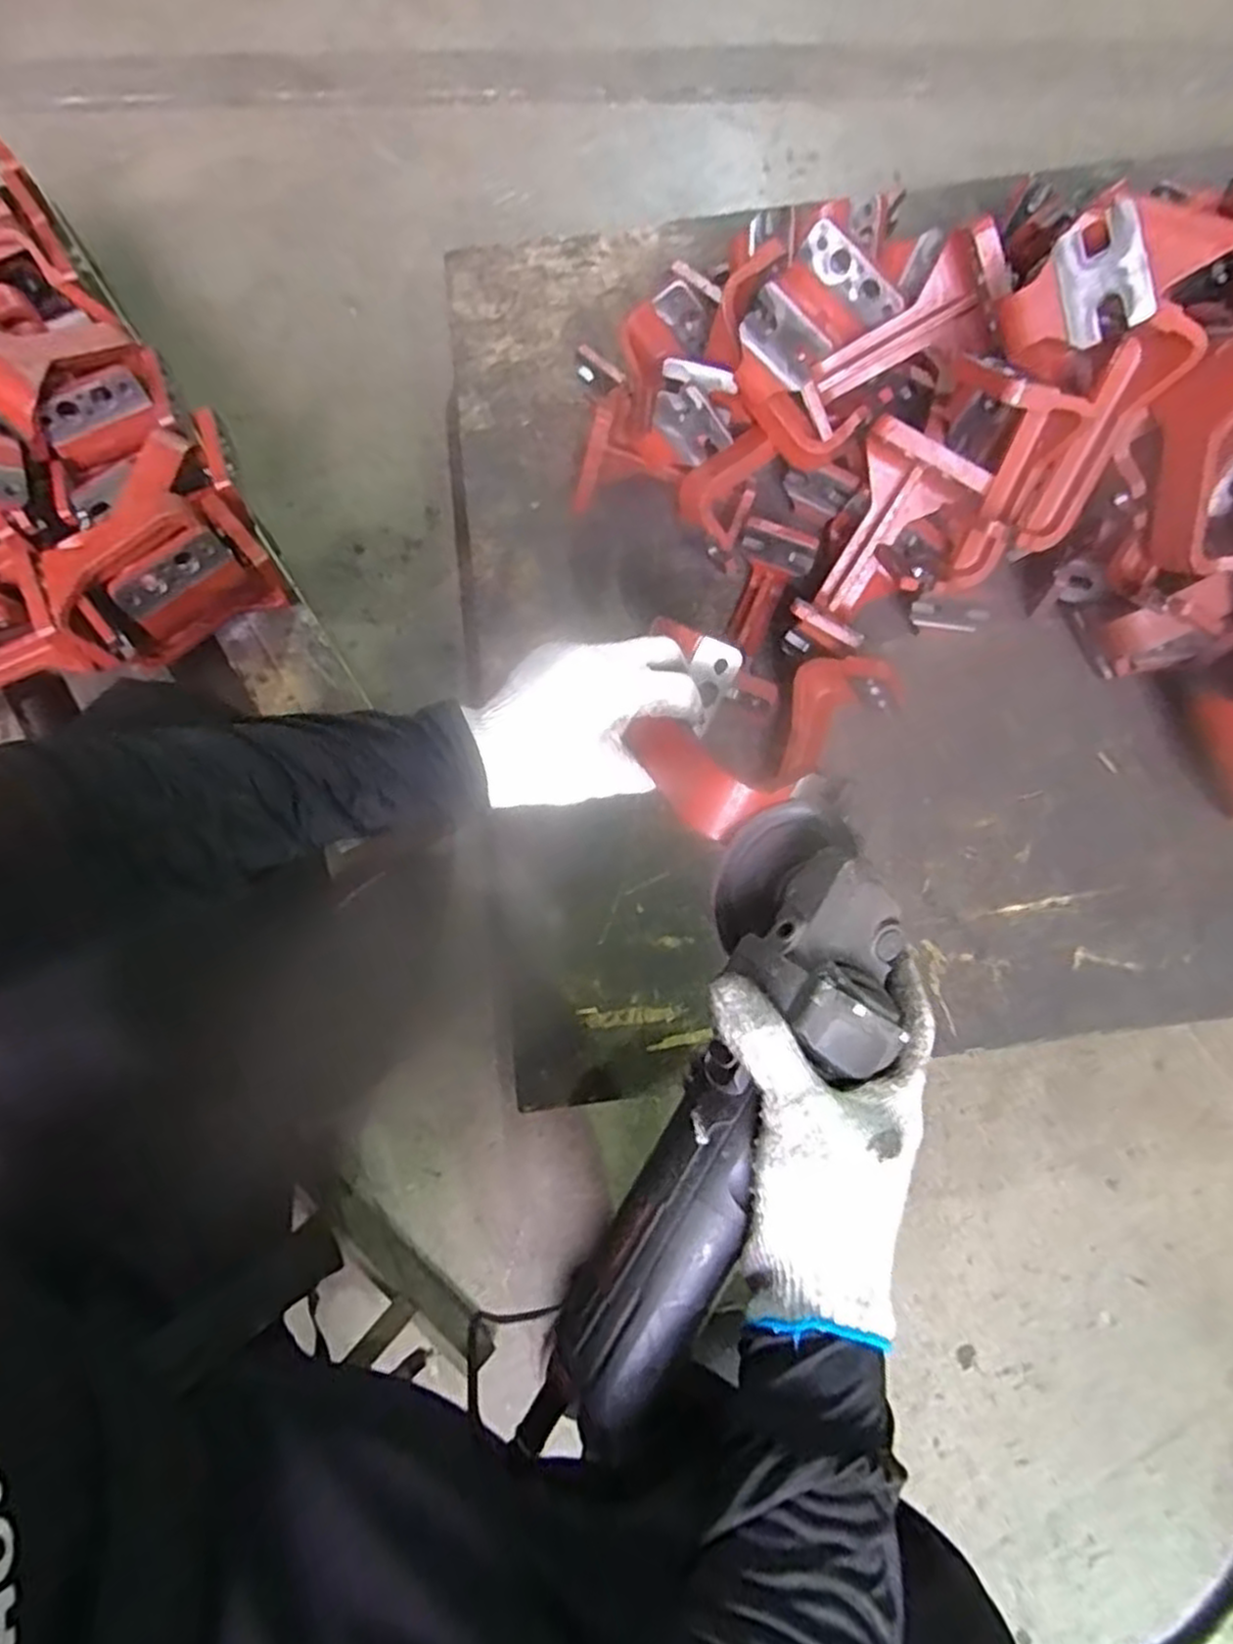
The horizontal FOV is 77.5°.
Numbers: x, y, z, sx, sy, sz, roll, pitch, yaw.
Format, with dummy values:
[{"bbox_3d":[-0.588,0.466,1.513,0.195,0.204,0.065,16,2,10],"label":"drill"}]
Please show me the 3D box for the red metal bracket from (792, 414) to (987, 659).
[{"bbox_3d":[0.226,-0.239,0.677,0.101,0.088,0.177,33,107,11],"label":"red metal bracket"}]

